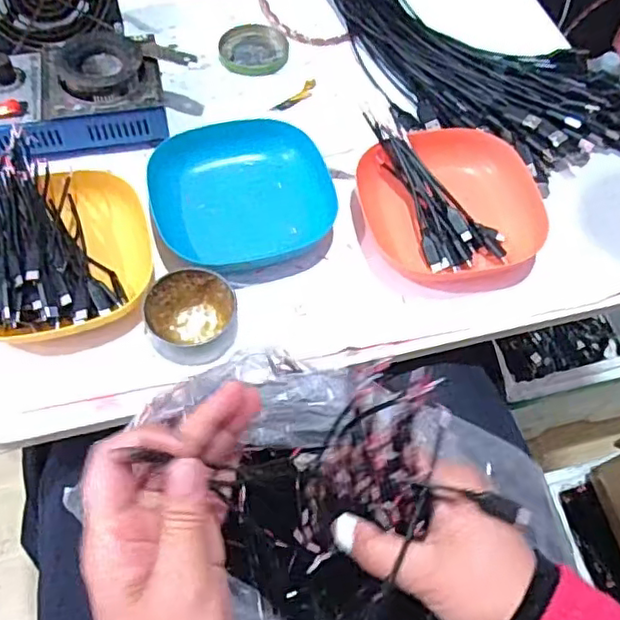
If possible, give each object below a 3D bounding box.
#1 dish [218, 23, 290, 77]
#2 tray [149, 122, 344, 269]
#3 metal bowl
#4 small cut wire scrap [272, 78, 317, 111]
[{"bbox_3d":[-0.054,-0.254,0.607,0.066,0.010,0.061,1,61,-2],"label":"dish"},{"bbox_3d":[-0.055,-0.091,0.498,0.134,0.030,0.133,-15,62,-11],"label":"tray"},{"bbox_3d":[-0.082,0.005,0.440,0.060,0.026,0.063,1,61,-2],"label":"metal bowl"},{"bbox_3d":[-0.012,-0.197,0.579,0.012,0.004,0.054,39,66,18],"label":"small cut wire scrap"}]

